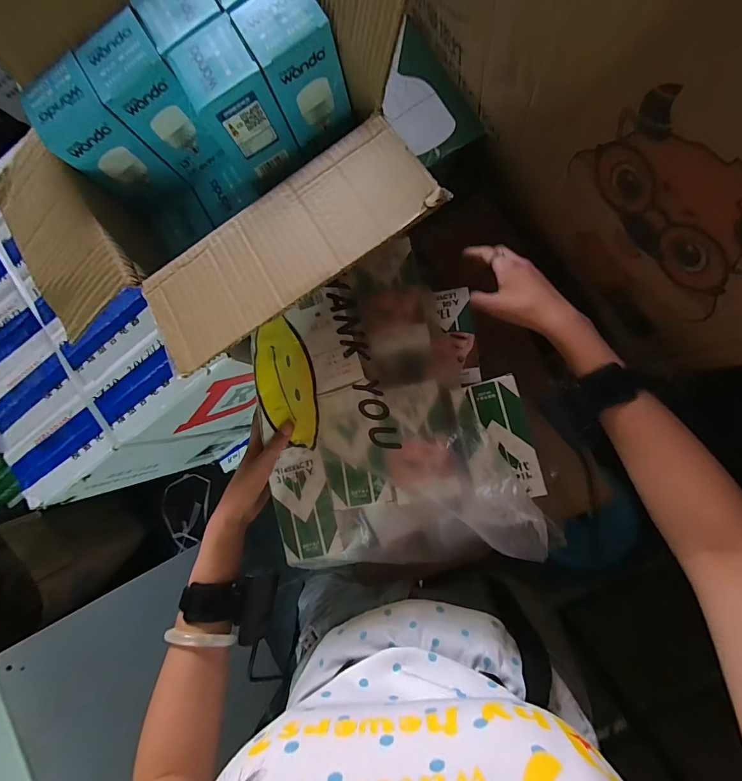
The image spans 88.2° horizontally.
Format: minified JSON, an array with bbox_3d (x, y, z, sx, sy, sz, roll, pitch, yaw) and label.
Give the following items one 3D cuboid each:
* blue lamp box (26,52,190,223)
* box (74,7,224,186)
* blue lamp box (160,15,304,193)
[{"bbox_3d":[-0.294,-0.275,0.434,0.074,0.128,0.081,-36,82,6],"label":"blue lamp box"},{"bbox_3d":[-0.233,-0.315,0.428,0.071,0.128,0.078,-32,82,6],"label":"box"},{"bbox_3d":[-0.136,-0.294,0.410,0.071,0.123,0.078,-31,83,6],"label":"blue lamp box"}]

